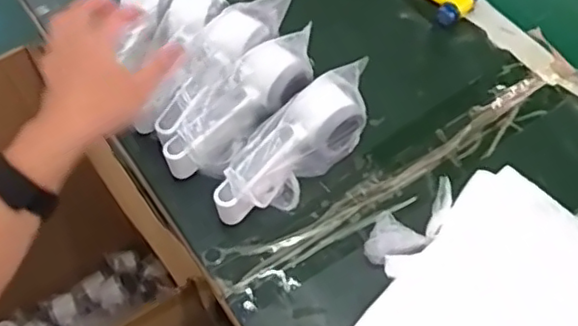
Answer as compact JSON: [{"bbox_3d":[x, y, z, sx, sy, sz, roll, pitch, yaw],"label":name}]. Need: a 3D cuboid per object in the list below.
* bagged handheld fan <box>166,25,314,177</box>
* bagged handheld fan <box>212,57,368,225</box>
[{"bbox_3d":[-0.044,-0.053,0.580,0.061,0.048,0.172,41,81,22],"label":"bagged handheld fan"},{"bbox_3d":[0.002,-0.014,0.562,0.060,0.081,0.174,40,66,22],"label":"bagged handheld fan"}]

